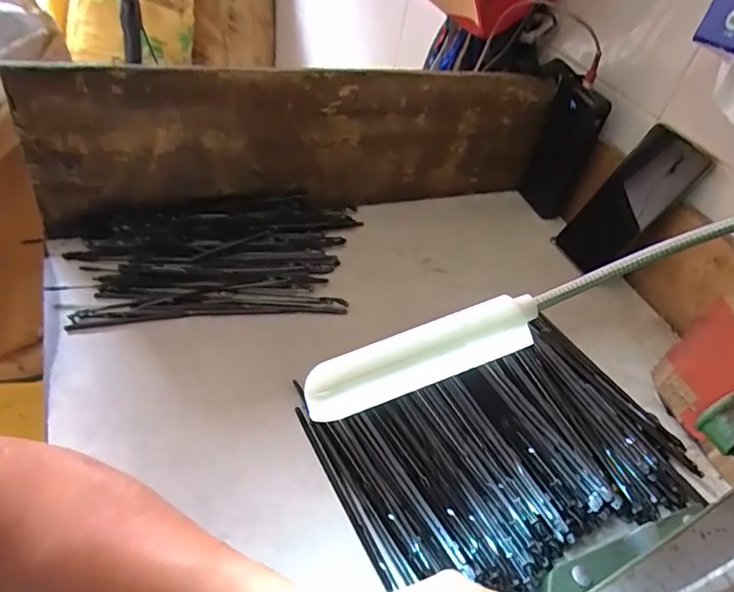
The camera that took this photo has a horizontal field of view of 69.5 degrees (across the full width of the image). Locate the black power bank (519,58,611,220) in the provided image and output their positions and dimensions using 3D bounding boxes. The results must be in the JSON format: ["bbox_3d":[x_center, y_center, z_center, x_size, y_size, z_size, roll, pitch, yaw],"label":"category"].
[{"bbox_3d":[0.235,-0.185,0.647,0.032,0.162,0.081,-13,49,-24],"label":"black power bank"}]

